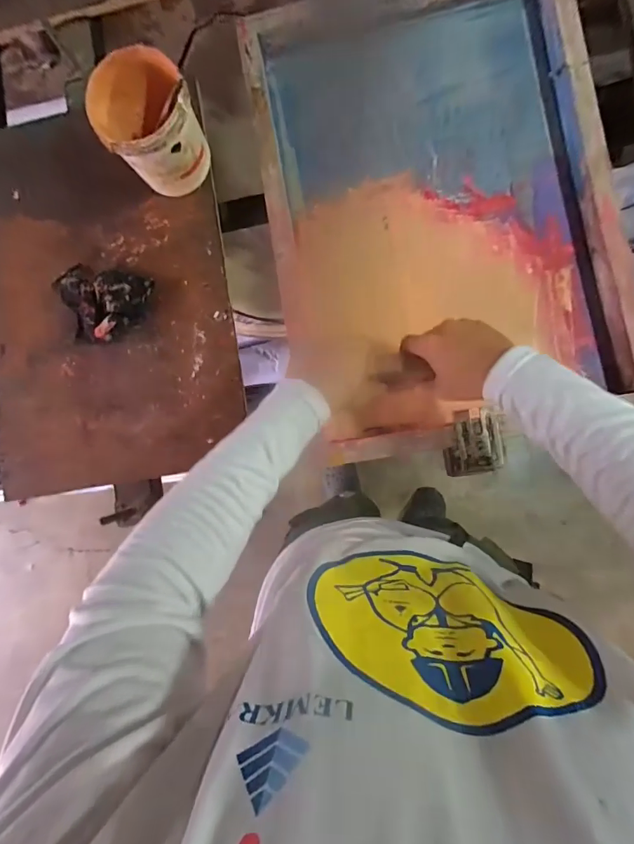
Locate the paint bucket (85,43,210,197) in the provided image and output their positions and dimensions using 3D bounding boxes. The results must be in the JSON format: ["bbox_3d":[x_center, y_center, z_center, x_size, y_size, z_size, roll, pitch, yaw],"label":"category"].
[{"bbox_3d":[-0.226,-0.403,0.582,0.125,0.126,0.125,0,86,6],"label":"paint bucket"}]

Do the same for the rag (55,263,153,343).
[{"bbox_3d":[-0.333,-0.177,0.620,0.151,0.029,0.110,15,88,7],"label":"rag"}]

